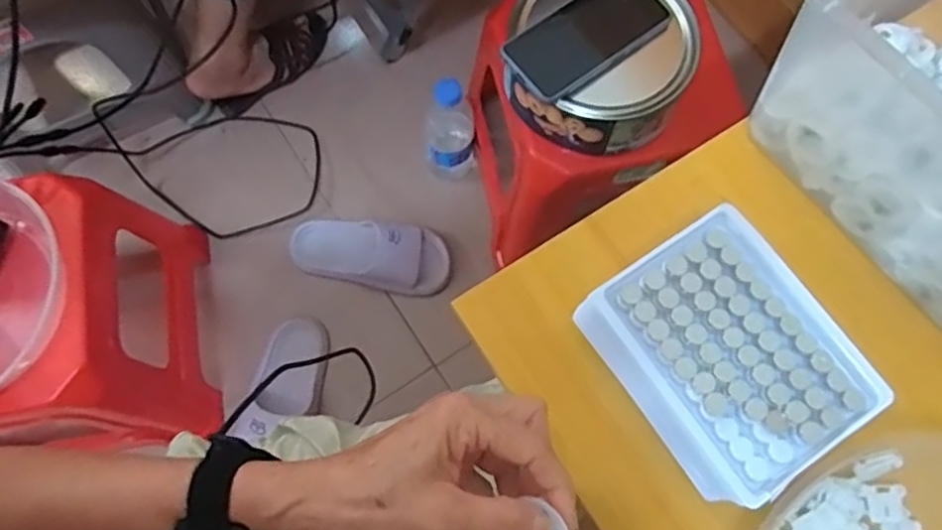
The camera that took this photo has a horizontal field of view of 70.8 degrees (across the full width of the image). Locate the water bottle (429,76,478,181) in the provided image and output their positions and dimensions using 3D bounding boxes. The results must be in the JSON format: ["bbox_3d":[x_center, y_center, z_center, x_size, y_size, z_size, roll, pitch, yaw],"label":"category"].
[{"bbox_3d":[-0.028,-0.183,0.883,0.063,0.210,0.078,-7,74,-2],"label":"water bottle"}]

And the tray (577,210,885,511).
[{"bbox_3d":[0.136,0.051,0.368,0.109,0.063,0.130,-34,76,-9],"label":"tray"}]

